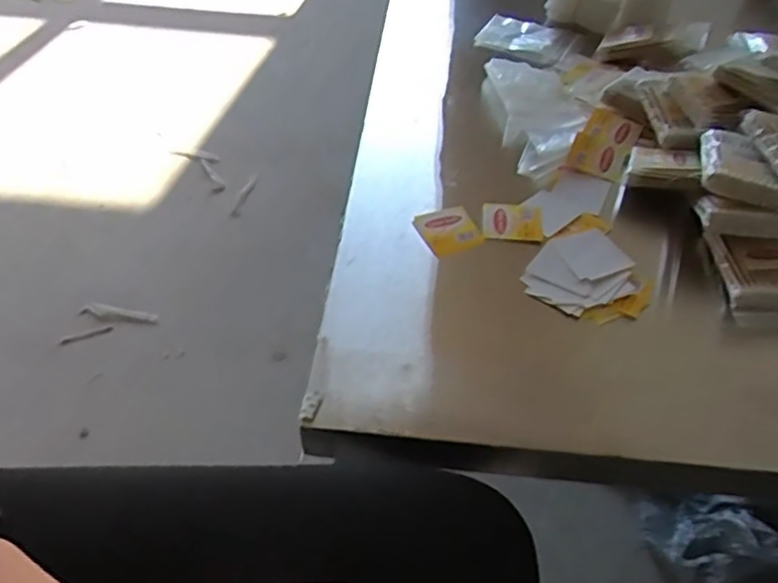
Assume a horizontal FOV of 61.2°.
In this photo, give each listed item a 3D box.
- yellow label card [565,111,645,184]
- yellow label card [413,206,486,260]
[{"bbox_3d":[0.179,-0.122,0.547,0.044,0.008,0.078,26,60,13],"label":"yellow label card"},{"bbox_3d":[0.043,-0.044,0.478,0.042,0.007,0.040,-21,63,-19],"label":"yellow label card"}]

